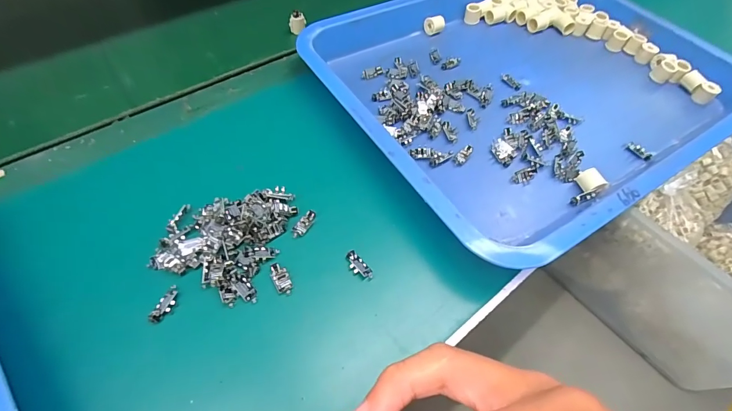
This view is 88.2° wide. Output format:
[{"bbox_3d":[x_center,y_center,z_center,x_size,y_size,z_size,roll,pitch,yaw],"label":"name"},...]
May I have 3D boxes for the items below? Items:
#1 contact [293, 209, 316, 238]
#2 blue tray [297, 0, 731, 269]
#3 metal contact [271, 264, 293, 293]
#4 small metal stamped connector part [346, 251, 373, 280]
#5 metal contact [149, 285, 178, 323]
[{"bbox_3d":[-0.051,0.015,0.310,0.010,0.004,0.027,29,58,15],"label":"contact"},{"bbox_3d":[0.182,-0.143,0.415,0.431,0.041,0.334,-26,58,-21],"label":"blue tray"},{"bbox_3d":[-0.063,0.055,0.282,0.012,0.005,0.025,-20,59,-17],"label":"metal contact"},{"bbox_3d":[-0.005,0.046,0.292,0.012,0.005,0.026,-32,63,-23],"label":"small metal stamped connector part"},{"bbox_3d":[-0.141,0.069,0.265,0.010,0.004,0.027,21,56,10],"label":"metal contact"}]

